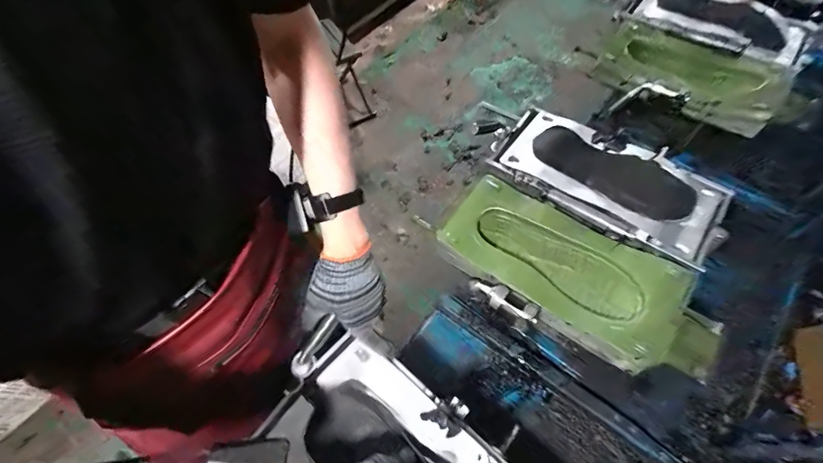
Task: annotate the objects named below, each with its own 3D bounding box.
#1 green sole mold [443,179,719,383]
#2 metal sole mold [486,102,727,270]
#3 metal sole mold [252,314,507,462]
[{"bbox_3d":[0.258,0.060,0.612,0.427,0.058,0.188,33,64,20],"label":"green sole mold"},{"bbox_3d":[0.349,-0.093,0.703,0.407,0.054,0.204,31,64,19],"label":"metal sole mold"},{"bbox_3d":[-0.016,0.310,0.470,0.417,0.048,0.223,40,67,19],"label":"metal sole mold"}]

